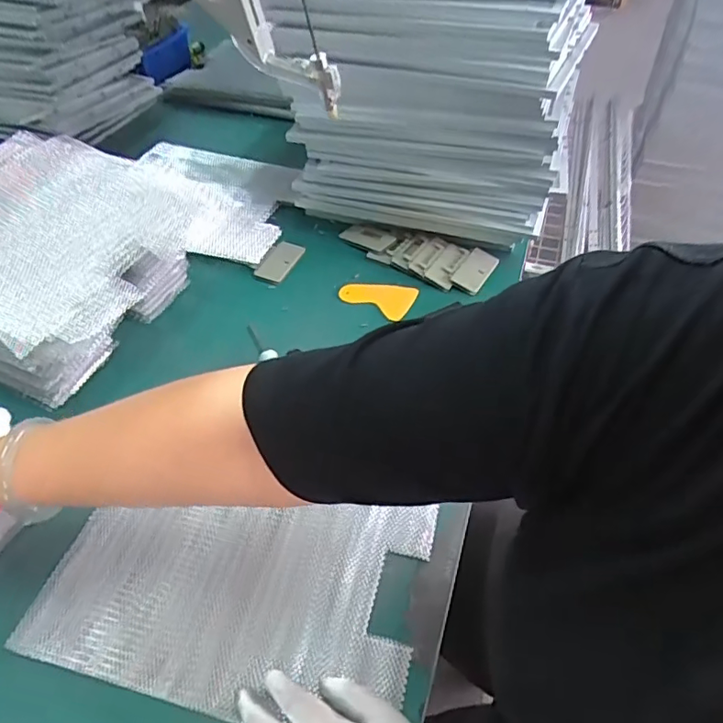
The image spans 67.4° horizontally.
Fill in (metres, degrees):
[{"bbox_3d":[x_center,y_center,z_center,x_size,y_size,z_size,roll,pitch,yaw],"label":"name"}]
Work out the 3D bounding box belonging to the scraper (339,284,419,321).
[{"bbox_3d":[0.023,-0.093,0.762,0.100,0.009,0.067,25,62,13],"label":"scraper"}]

